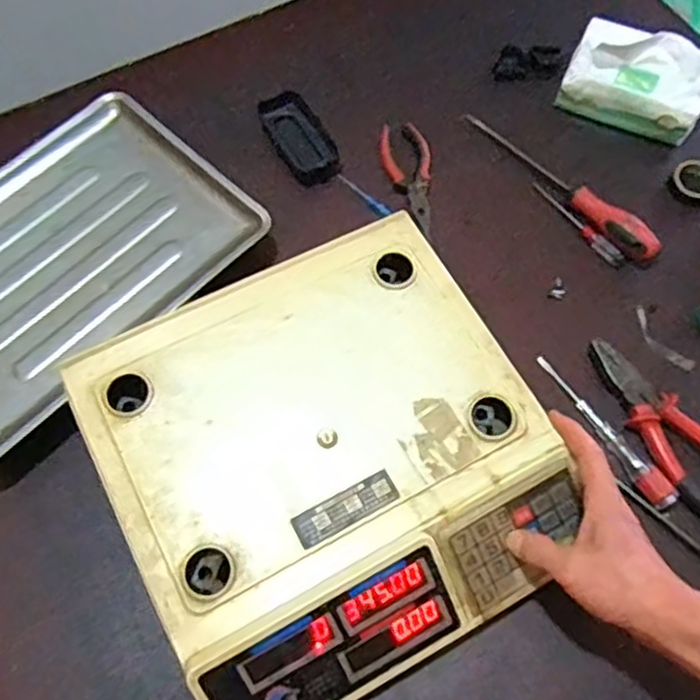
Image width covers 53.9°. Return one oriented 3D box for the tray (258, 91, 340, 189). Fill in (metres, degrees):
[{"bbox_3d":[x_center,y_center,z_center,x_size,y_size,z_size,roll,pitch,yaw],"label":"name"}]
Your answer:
[{"bbox_3d":[-0.054,-0.228,0.742,0.052,0.028,0.108,-28,68,-12],"label":"tray"}]

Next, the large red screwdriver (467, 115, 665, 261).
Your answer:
[{"bbox_3d":[0.212,-0.175,0.706,0.027,0.032,0.249,-38,71,-16],"label":"large red screwdriver"}]

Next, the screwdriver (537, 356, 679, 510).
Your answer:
[{"bbox_3d":[0.225,0.067,0.605,0.019,0.016,0.162,-29,69,-12],"label":"screwdriver"}]

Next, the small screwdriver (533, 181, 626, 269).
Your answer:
[{"bbox_3d":[0.229,-0.130,0.695,0.010,0.017,0.125,-33,70,-14],"label":"small screwdriver"}]

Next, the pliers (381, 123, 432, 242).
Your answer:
[{"bbox_3d":[0.063,-0.182,0.721,0.045,0.024,0.139,-10,66,-5],"label":"pliers"}]

